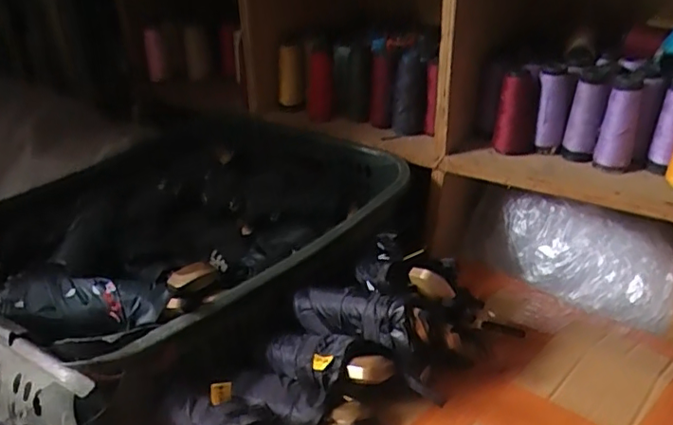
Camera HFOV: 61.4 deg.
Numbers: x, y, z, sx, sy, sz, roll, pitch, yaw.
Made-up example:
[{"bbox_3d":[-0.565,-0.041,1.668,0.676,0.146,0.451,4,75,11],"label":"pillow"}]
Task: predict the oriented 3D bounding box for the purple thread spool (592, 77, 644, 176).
[{"bbox_3d":[0.358,-0.105,0.716,0.044,0.117,0.033,12,31,24],"label":"purple thread spool"}]

